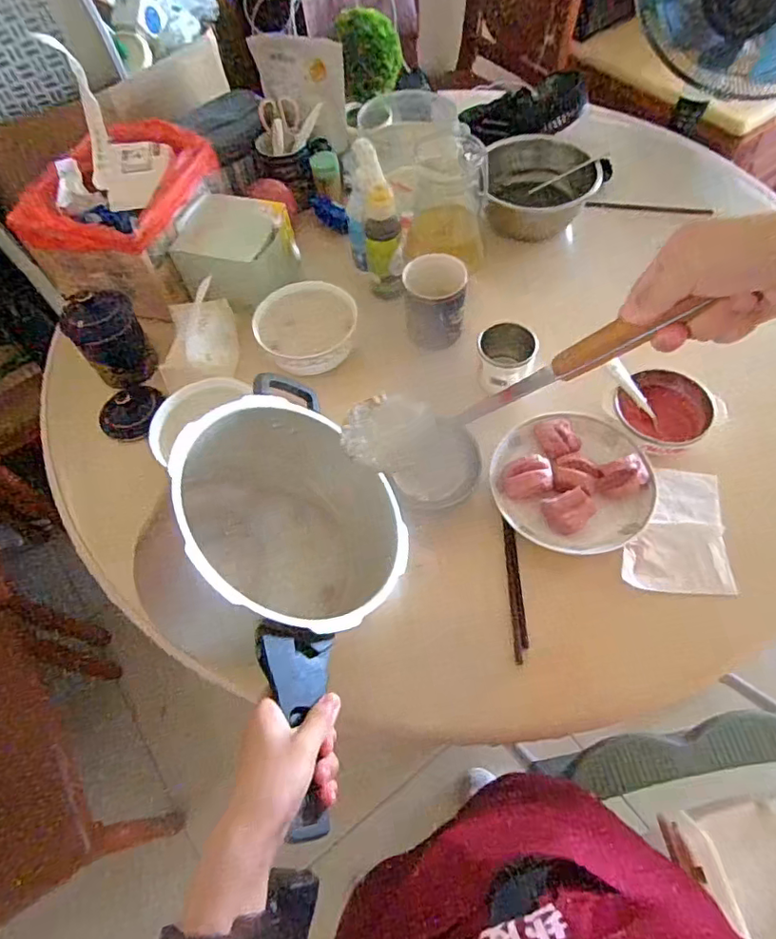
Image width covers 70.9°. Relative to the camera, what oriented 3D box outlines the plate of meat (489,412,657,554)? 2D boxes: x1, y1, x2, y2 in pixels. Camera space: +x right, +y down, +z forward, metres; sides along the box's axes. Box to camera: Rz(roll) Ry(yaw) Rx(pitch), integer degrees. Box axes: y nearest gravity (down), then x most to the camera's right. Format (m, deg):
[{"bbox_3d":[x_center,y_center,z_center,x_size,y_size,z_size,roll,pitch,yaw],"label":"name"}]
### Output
[{"bbox_3d":[0.228,0.012,0.685,0.187,0.042,0.181,-2,61,3],"label":"plate of meat"}]

